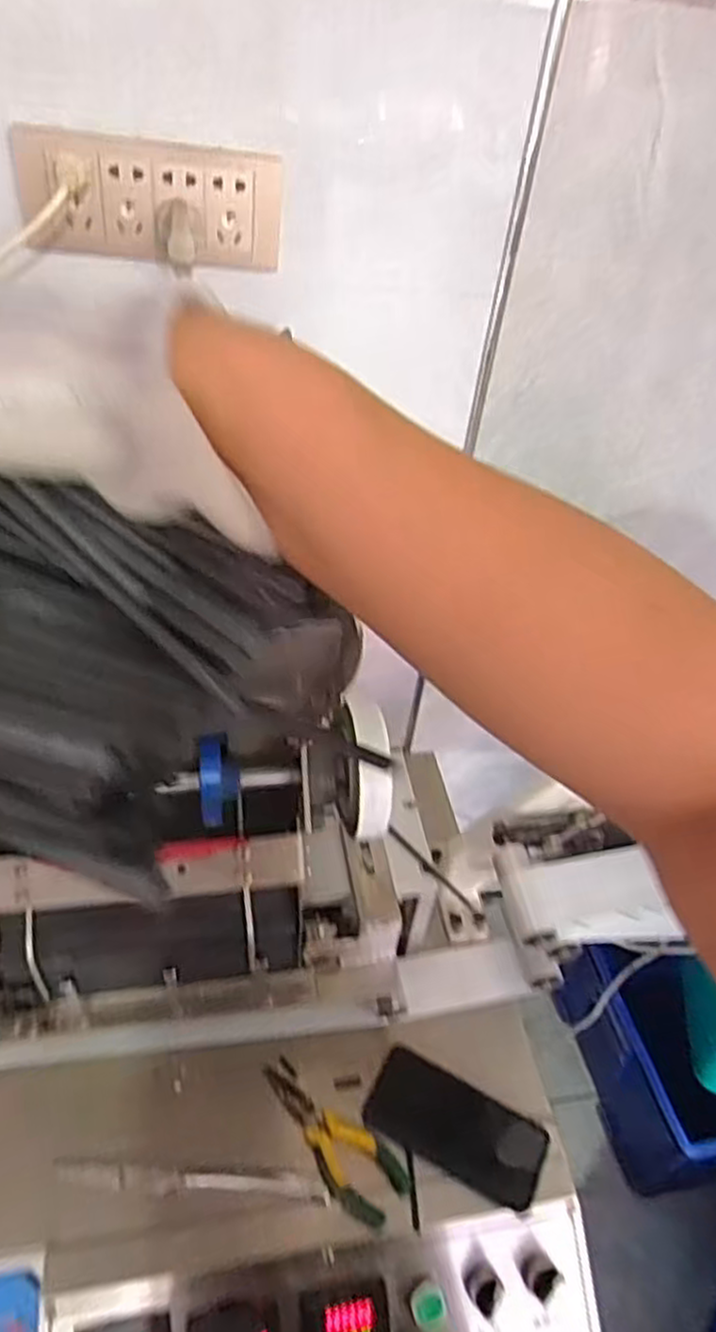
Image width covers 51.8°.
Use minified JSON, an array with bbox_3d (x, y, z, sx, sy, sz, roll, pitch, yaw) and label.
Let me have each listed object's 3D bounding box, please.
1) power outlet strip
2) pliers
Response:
[{"bbox_3d":[-0.157,-0.359,0.570,0.191,0.080,0.023,1,42,-7],"label":"power outlet strip"},{"bbox_3d":[-0.027,0.422,0.663,0.155,0.019,0.055,35,48,28],"label":"pliers"}]

